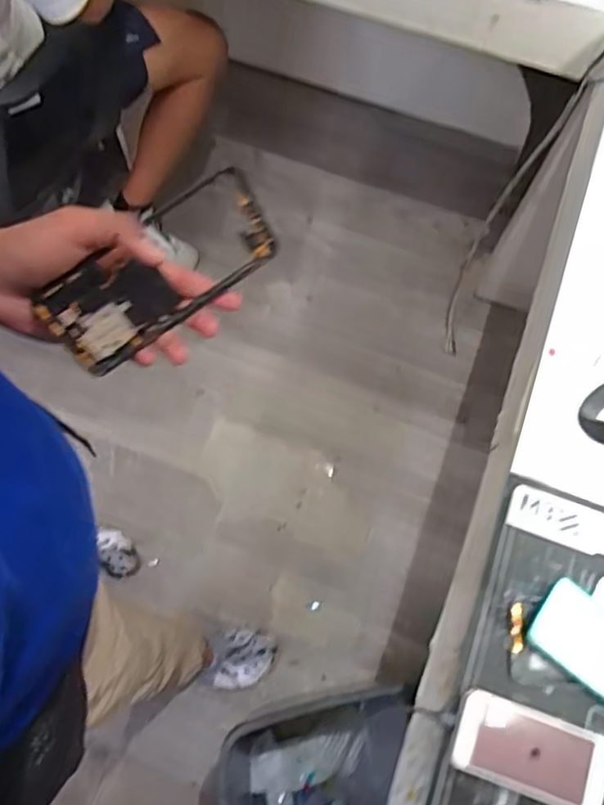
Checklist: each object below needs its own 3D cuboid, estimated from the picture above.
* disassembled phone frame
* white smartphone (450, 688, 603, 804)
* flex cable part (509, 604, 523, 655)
[{"bbox_3d":[-0.100,-0.092,0.450,0.167,0.074,0.010,-36,37,-4],"label":"disassembled phone frame"},{"bbox_3d":[0.210,0.319,0.575,0.133,0.013,0.071,20,71,5],"label":"white smartphone"},{"bbox_3d":[0.210,0.220,0.617,0.012,0.005,0.047,5,66,9],"label":"flex cable part"}]

